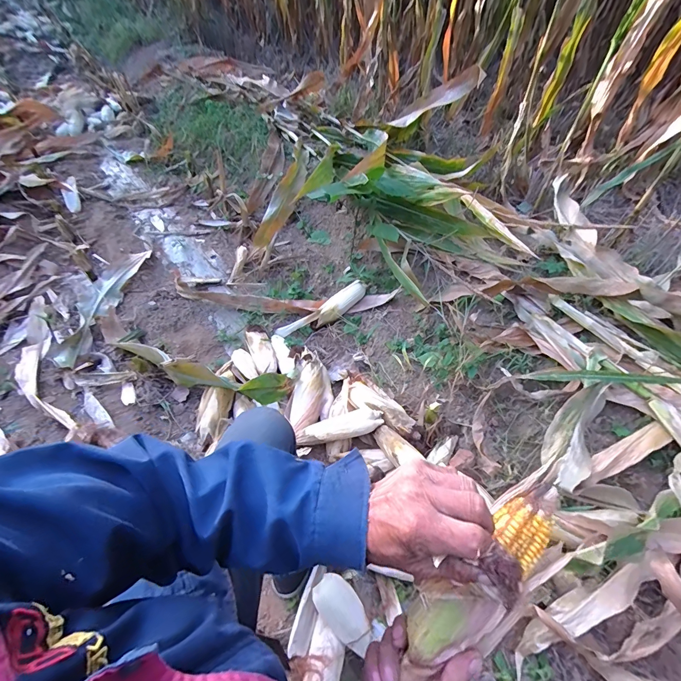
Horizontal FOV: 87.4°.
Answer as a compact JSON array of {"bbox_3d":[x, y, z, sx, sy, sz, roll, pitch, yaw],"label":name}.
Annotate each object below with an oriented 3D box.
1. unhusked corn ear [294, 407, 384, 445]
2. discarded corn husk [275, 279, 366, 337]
[{"bbox_3d":[-0.003,0.238,0.973,0.237,0.044,0.067,-8,52,-9],"label":"unhusked corn ear"},{"bbox_3d":[-0.051,-0.109,1.280,0.365,0.050,0.090,-28,57,-23],"label":"discarded corn husk"}]

